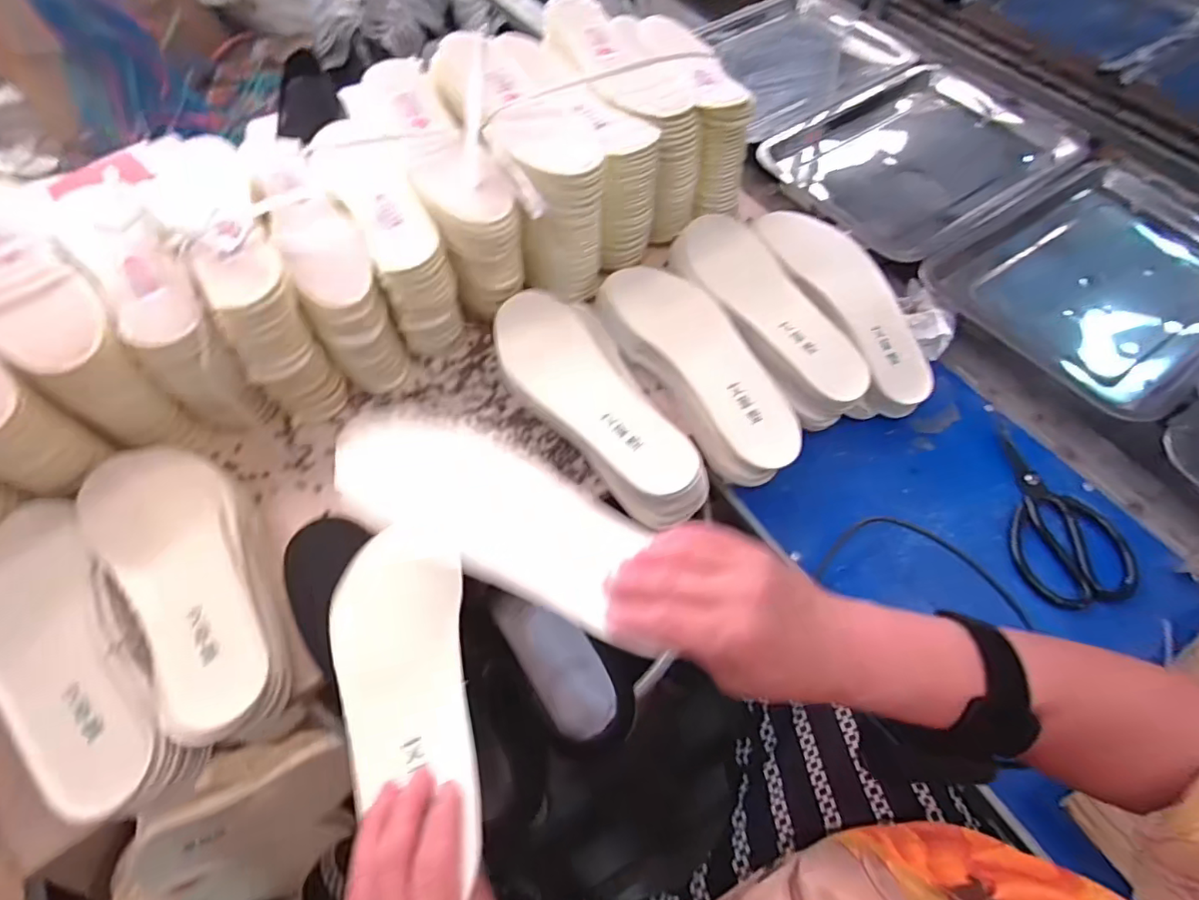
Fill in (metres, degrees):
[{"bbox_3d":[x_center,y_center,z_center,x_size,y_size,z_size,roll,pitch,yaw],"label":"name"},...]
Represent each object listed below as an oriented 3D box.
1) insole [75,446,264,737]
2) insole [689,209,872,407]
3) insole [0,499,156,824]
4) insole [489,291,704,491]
[{"bbox_3d":[-0.310,0.087,0.415,0.091,0.004,0.249,-34,67,-17],"label":"insole"},{"bbox_3d":[0.170,-0.152,0.563,0.087,0.026,0.250,-24,64,-13],"label":"insole"},{"bbox_3d":[-0.381,0.142,0.389,0.087,0.013,0.241,-34,67,-17],"label":"insole"},{"bbox_3d":[-0.016,-0.056,0.502,0.079,0.010,0.251,-32,66,-16],"label":"insole"}]

